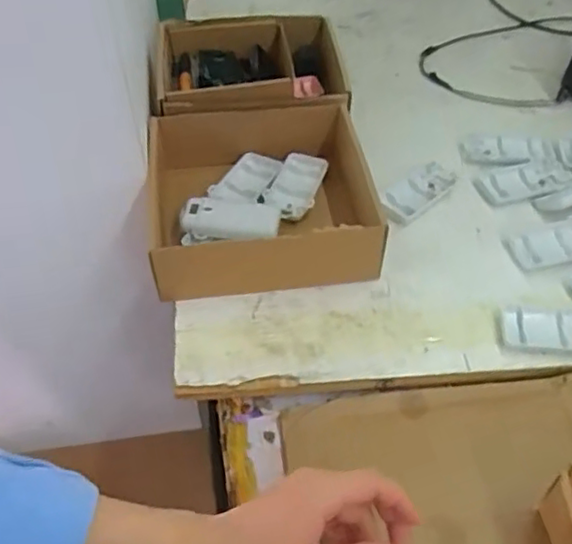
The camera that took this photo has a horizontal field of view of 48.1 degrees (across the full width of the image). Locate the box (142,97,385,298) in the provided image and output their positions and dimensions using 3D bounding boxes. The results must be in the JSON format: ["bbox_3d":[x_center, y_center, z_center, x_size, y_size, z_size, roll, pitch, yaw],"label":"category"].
[{"bbox_3d":[-0.023,-0.072,0.624,0.200,0.073,0.195,-8,50,-5],"label":"box"}]

